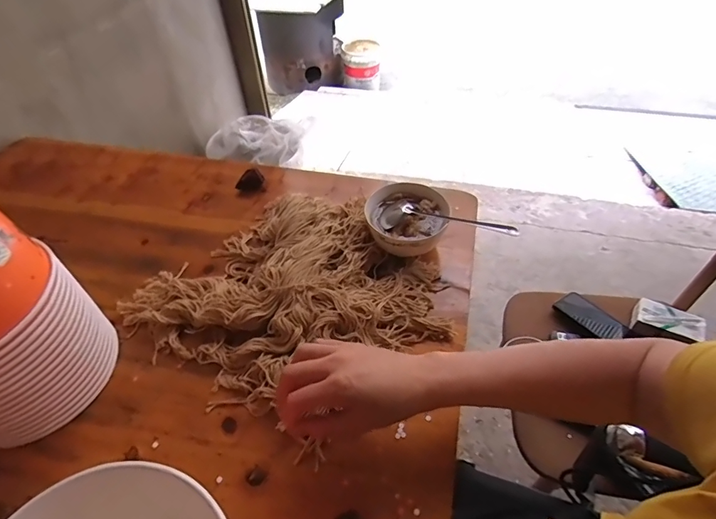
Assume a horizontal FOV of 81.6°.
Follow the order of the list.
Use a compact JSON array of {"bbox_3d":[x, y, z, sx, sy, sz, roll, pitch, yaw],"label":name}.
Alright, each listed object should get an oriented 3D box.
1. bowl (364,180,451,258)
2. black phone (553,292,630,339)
[{"bbox_3d":[0.066,-0.049,0.561,0.102,0.064,0.111,-1,47,1],"label":"bowl"},{"bbox_3d":[0.455,0.112,0.812,0.072,0.010,0.122,-31,54,-24],"label":"black phone"}]

